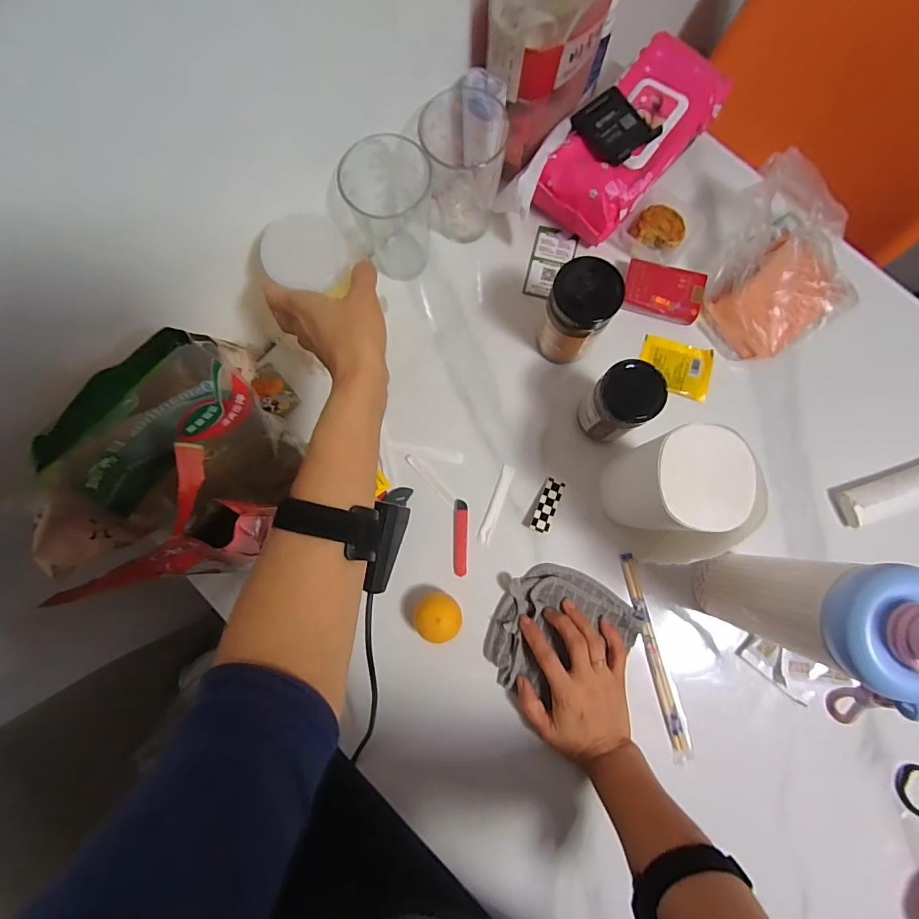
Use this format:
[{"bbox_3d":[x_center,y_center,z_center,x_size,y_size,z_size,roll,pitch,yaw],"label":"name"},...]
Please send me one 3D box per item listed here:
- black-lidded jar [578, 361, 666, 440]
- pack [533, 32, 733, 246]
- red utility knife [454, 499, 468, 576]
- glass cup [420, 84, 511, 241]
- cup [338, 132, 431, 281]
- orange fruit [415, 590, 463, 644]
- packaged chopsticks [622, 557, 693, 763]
[{"bbox_3d":[0.157,-0.054,0.453,0.058,0.103,0.056,0,82,2],"label":"black-lidded jar"},{"bbox_3d":[0.188,-0.348,0.509,0.105,0.069,0.217,40,85,6],"label":"pack"},{"bbox_3d":[0.002,0.084,0.483,0.014,0.004,0.079,1,82,2],"label":"red utility knife"},{"bbox_3d":[0.006,-0.312,0.484,0.083,0.119,0.094,0,82,2],"label":"glass cup"},{"bbox_3d":[-0.068,-0.263,0.476,0.083,0.123,0.086,0,82,2],"label":"cup"},{"bbox_3d":[-0.021,0.157,0.458,0.046,0.039,0.046,-1,82,2],"label":"orange fruit"},{"bbox_3d":[0.203,0.200,0.463,0.020,0.007,0.206,-13,82,0],"label":"packaged chopsticks"}]

